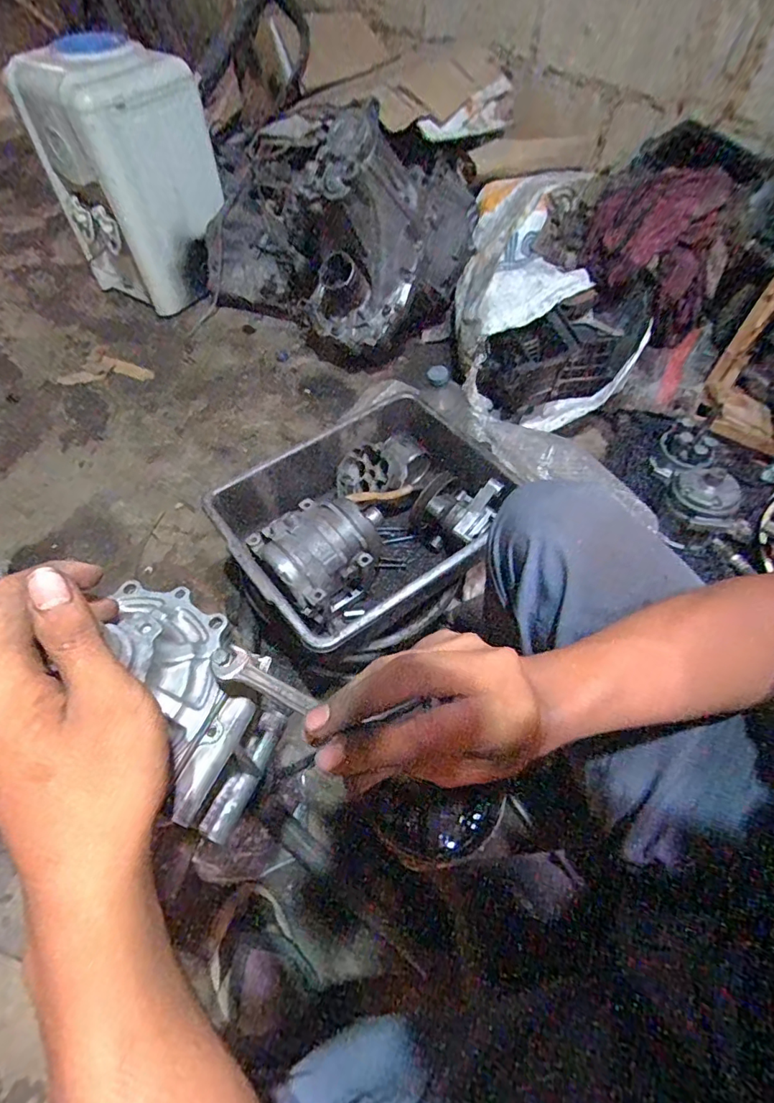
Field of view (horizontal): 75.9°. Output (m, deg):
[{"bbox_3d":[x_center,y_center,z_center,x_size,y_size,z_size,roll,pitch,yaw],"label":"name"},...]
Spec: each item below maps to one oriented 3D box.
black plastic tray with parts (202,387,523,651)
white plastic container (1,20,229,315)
[{"bbox_3d":[-0.025,-0.039,0.759,0.388,0.144,0.303,-32,63,-21],"label":"black plastic tray with parts"},{"bbox_3d":[-0.619,-0.904,1.234,0.261,0.505,0.289,34,62,19],"label":"white plastic container"}]

